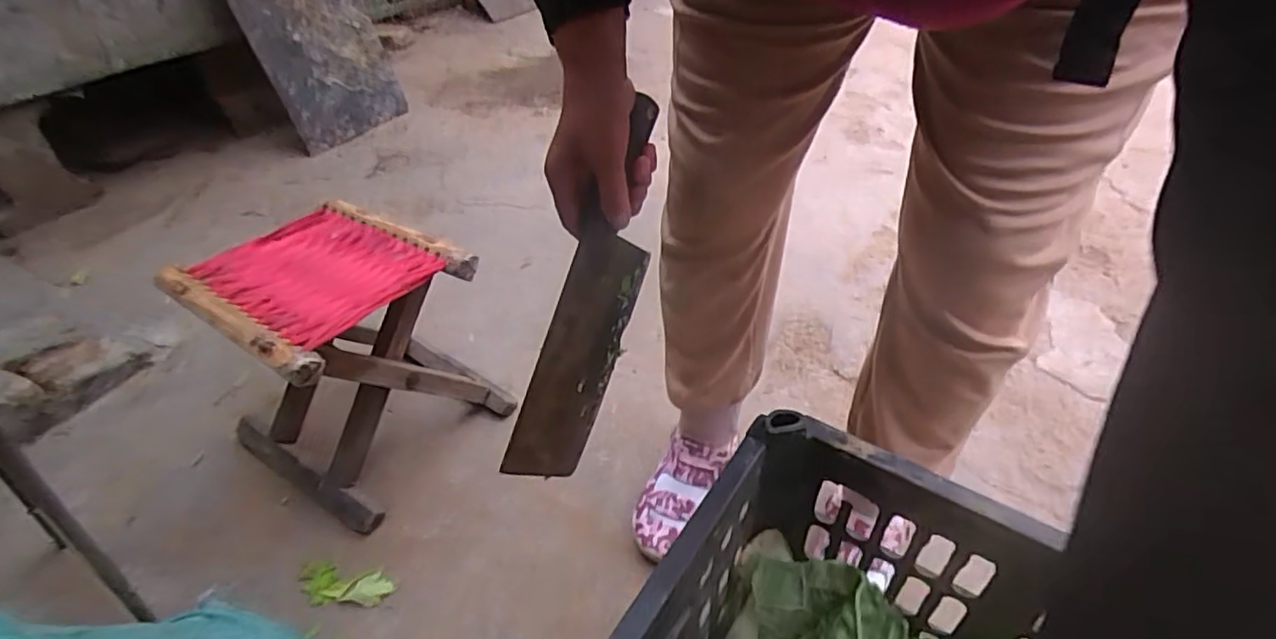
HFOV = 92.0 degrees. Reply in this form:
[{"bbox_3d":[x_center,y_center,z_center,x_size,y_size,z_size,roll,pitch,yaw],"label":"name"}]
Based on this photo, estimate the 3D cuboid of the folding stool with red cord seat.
[{"bbox_3d":[-0.409,0.048,0.866,0.321,0.299,0.284,25,47,24],"label":"folding stool with red cord seat"}]

